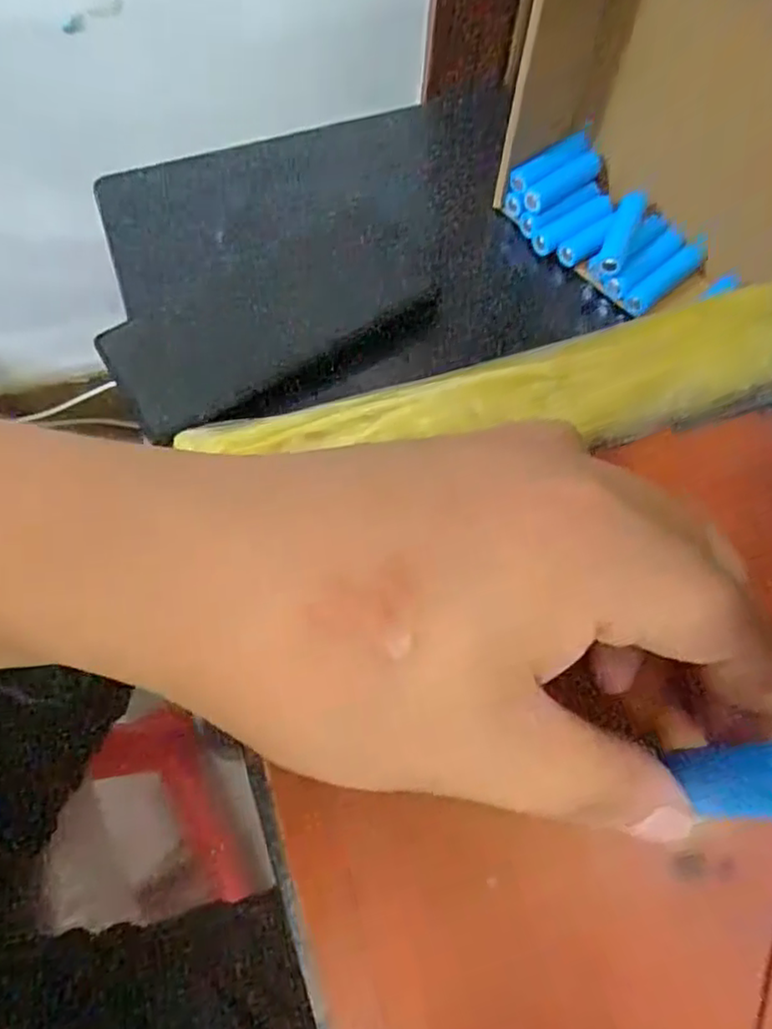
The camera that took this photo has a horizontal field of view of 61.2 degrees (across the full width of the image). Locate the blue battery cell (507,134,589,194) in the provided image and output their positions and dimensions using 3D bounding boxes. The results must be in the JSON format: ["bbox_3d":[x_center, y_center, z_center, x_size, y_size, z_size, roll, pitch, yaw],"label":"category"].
[{"bbox_3d":[0.090,-0.192,0.356,0.044,0.011,0.012,-27,68,12],"label":"blue battery cell"}]

